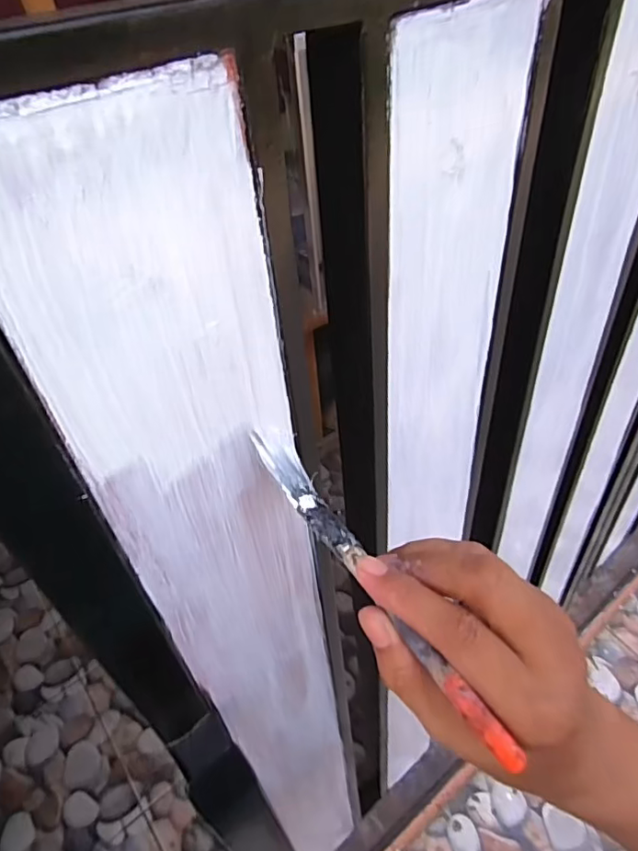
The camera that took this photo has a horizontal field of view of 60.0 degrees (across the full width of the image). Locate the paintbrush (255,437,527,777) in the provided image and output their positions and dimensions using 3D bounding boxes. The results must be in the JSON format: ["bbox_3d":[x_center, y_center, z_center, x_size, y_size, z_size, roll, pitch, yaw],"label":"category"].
[{"bbox_3d":[0.026,0.066,0.239,0.018,0.022,0.168,-30,64,-23],"label":"paintbrush"}]

